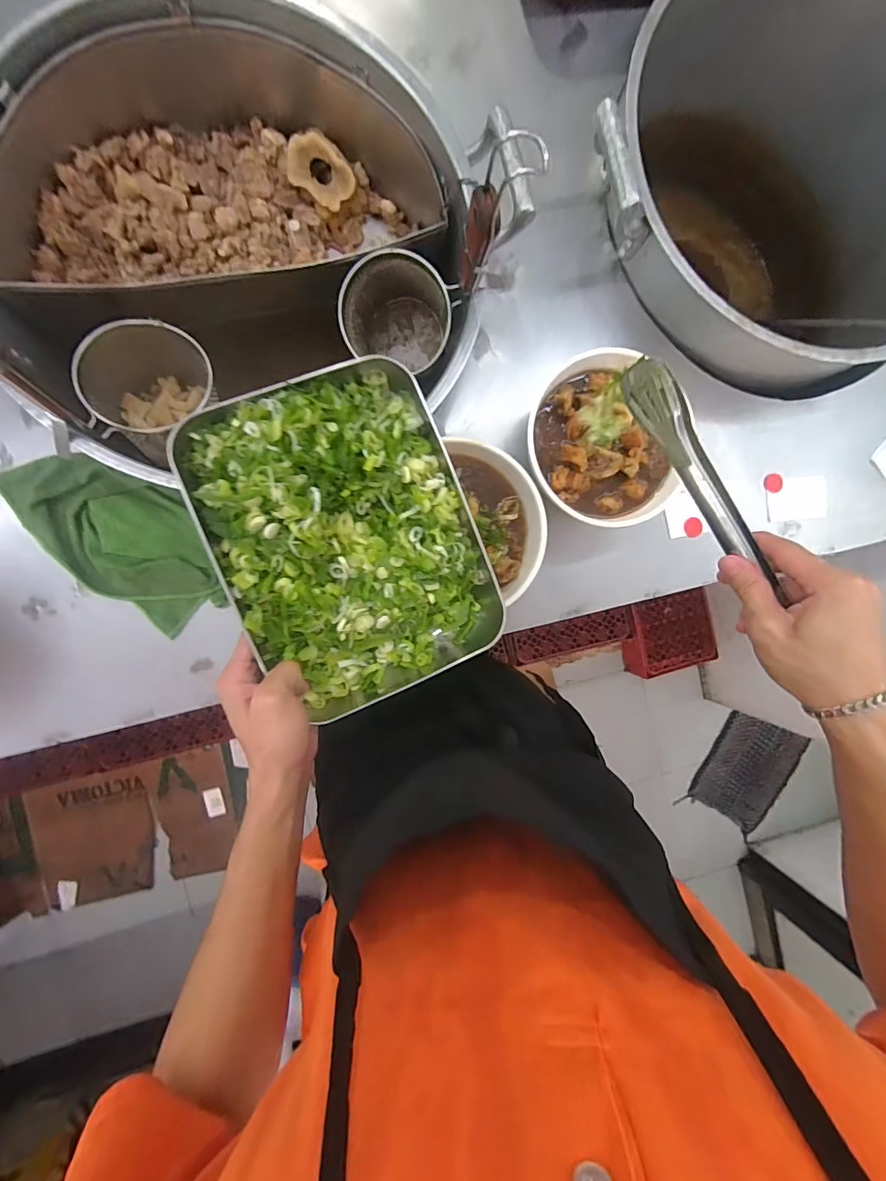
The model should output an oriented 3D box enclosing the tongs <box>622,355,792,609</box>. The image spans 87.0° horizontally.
[{"bbox_3d":[0.201,-0.086,0.359,0.023,0.029,0.205,-29,88,-5],"label":"tongs"}]

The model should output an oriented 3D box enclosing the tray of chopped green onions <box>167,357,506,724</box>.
[{"bbox_3d":[-0.073,-0.039,0.378,0.195,0.057,0.257,-23,95,-5],"label":"tray of chopped green onions"}]

